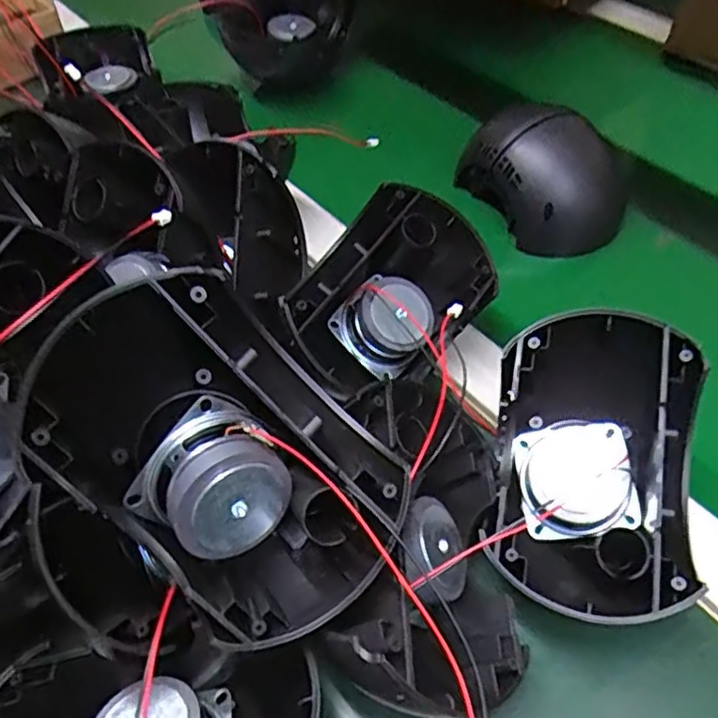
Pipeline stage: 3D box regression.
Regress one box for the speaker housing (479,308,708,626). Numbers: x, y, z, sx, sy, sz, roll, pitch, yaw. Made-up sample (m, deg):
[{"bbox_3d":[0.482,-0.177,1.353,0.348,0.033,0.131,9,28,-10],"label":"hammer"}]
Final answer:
[{"bbox_3d":[0.106,0.056,0.309,0.091,0.091,0.126,11,53,11],"label":"speaker housing"}]

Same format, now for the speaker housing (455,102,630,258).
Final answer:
[{"bbox_3d":[0.125,-0.122,0.468,0.120,0.078,0.066,18,54,16],"label":"speaker housing"}]

